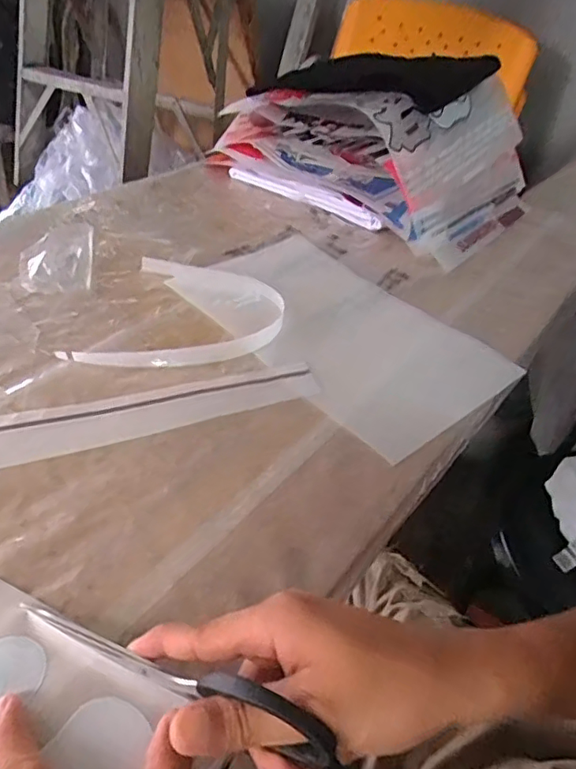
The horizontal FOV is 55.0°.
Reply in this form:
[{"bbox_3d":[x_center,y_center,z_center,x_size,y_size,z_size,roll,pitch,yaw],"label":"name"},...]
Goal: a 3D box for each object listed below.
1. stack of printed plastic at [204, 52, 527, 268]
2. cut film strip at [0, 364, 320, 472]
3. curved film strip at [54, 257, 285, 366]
[{"bbox_3d":[0.121,-0.341,0.756,0.392,0.151,0.300,30,46,25],"label":"stack of printed plastic"},{"bbox_3d":[-0.113,0.022,0.424,0.290,0.006,0.052,-12,44,-20],"label":"cut film strip"},{"bbox_3d":[-0.090,-0.064,0.516,0.166,0.013,0.175,12,41,7],"label":"curved film strip"}]

